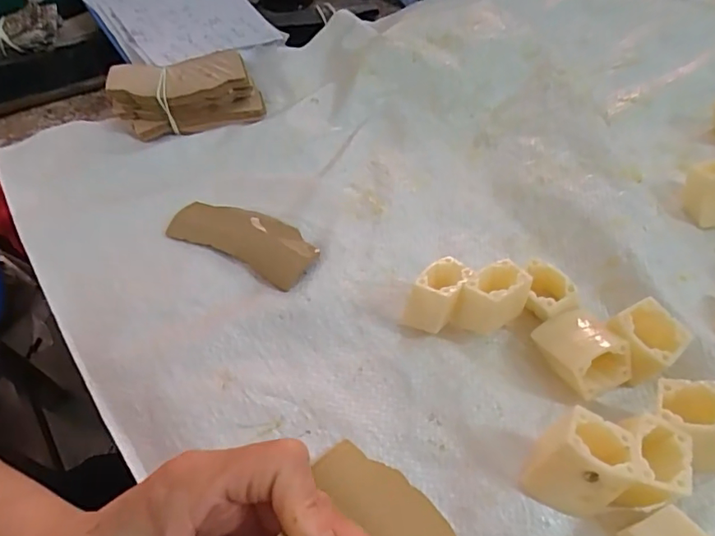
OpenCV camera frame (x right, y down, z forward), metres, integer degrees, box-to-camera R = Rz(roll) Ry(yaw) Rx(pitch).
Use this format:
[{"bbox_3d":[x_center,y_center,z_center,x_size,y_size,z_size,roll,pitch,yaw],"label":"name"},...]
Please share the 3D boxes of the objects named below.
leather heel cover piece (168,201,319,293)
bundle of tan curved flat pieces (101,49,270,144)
[{"bbox_3d":[-0.081,-0.023,0.367,0.109,0.004,0.048,24,55,19],"label":"leather heel cover piece"},{"bbox_3d":[-0.149,-0.151,0.446,0.127,0.039,0.057,-7,51,-5],"label":"bundle of tan curved flat pieces"}]

